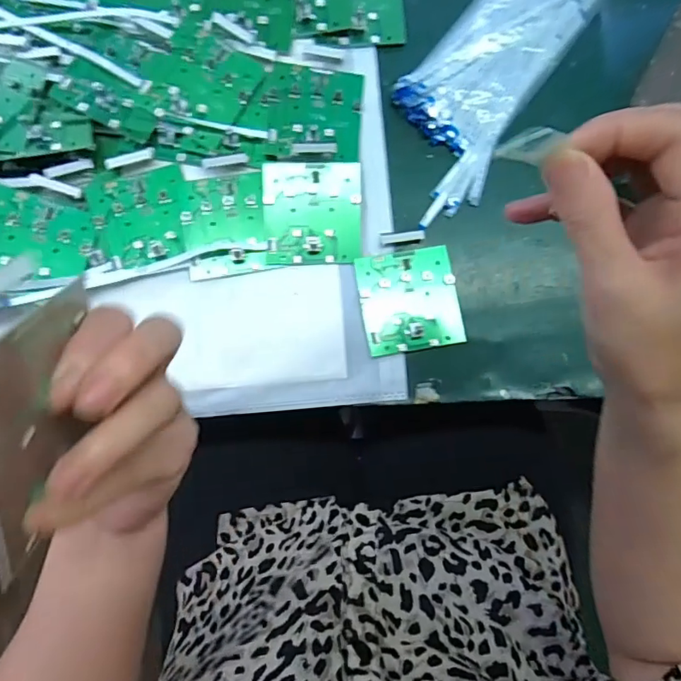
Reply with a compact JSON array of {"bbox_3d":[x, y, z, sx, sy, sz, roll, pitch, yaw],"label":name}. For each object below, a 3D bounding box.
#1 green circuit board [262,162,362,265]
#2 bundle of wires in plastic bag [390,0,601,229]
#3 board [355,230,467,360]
[{"bbox_3d":[-0.022,-0.100,0.410,0.076,0.009,0.078,-2,85,-1],"label":"green circuit board"},{"bbox_3d":[0.142,-0.255,0.426,0.098,0.029,0.324,34,85,2],"label":"bundle of wires in plastic bag"},{"bbox_3d":[0.053,-0.039,0.410,0.075,0.004,0.093,-10,85,-2],"label":"board"}]

